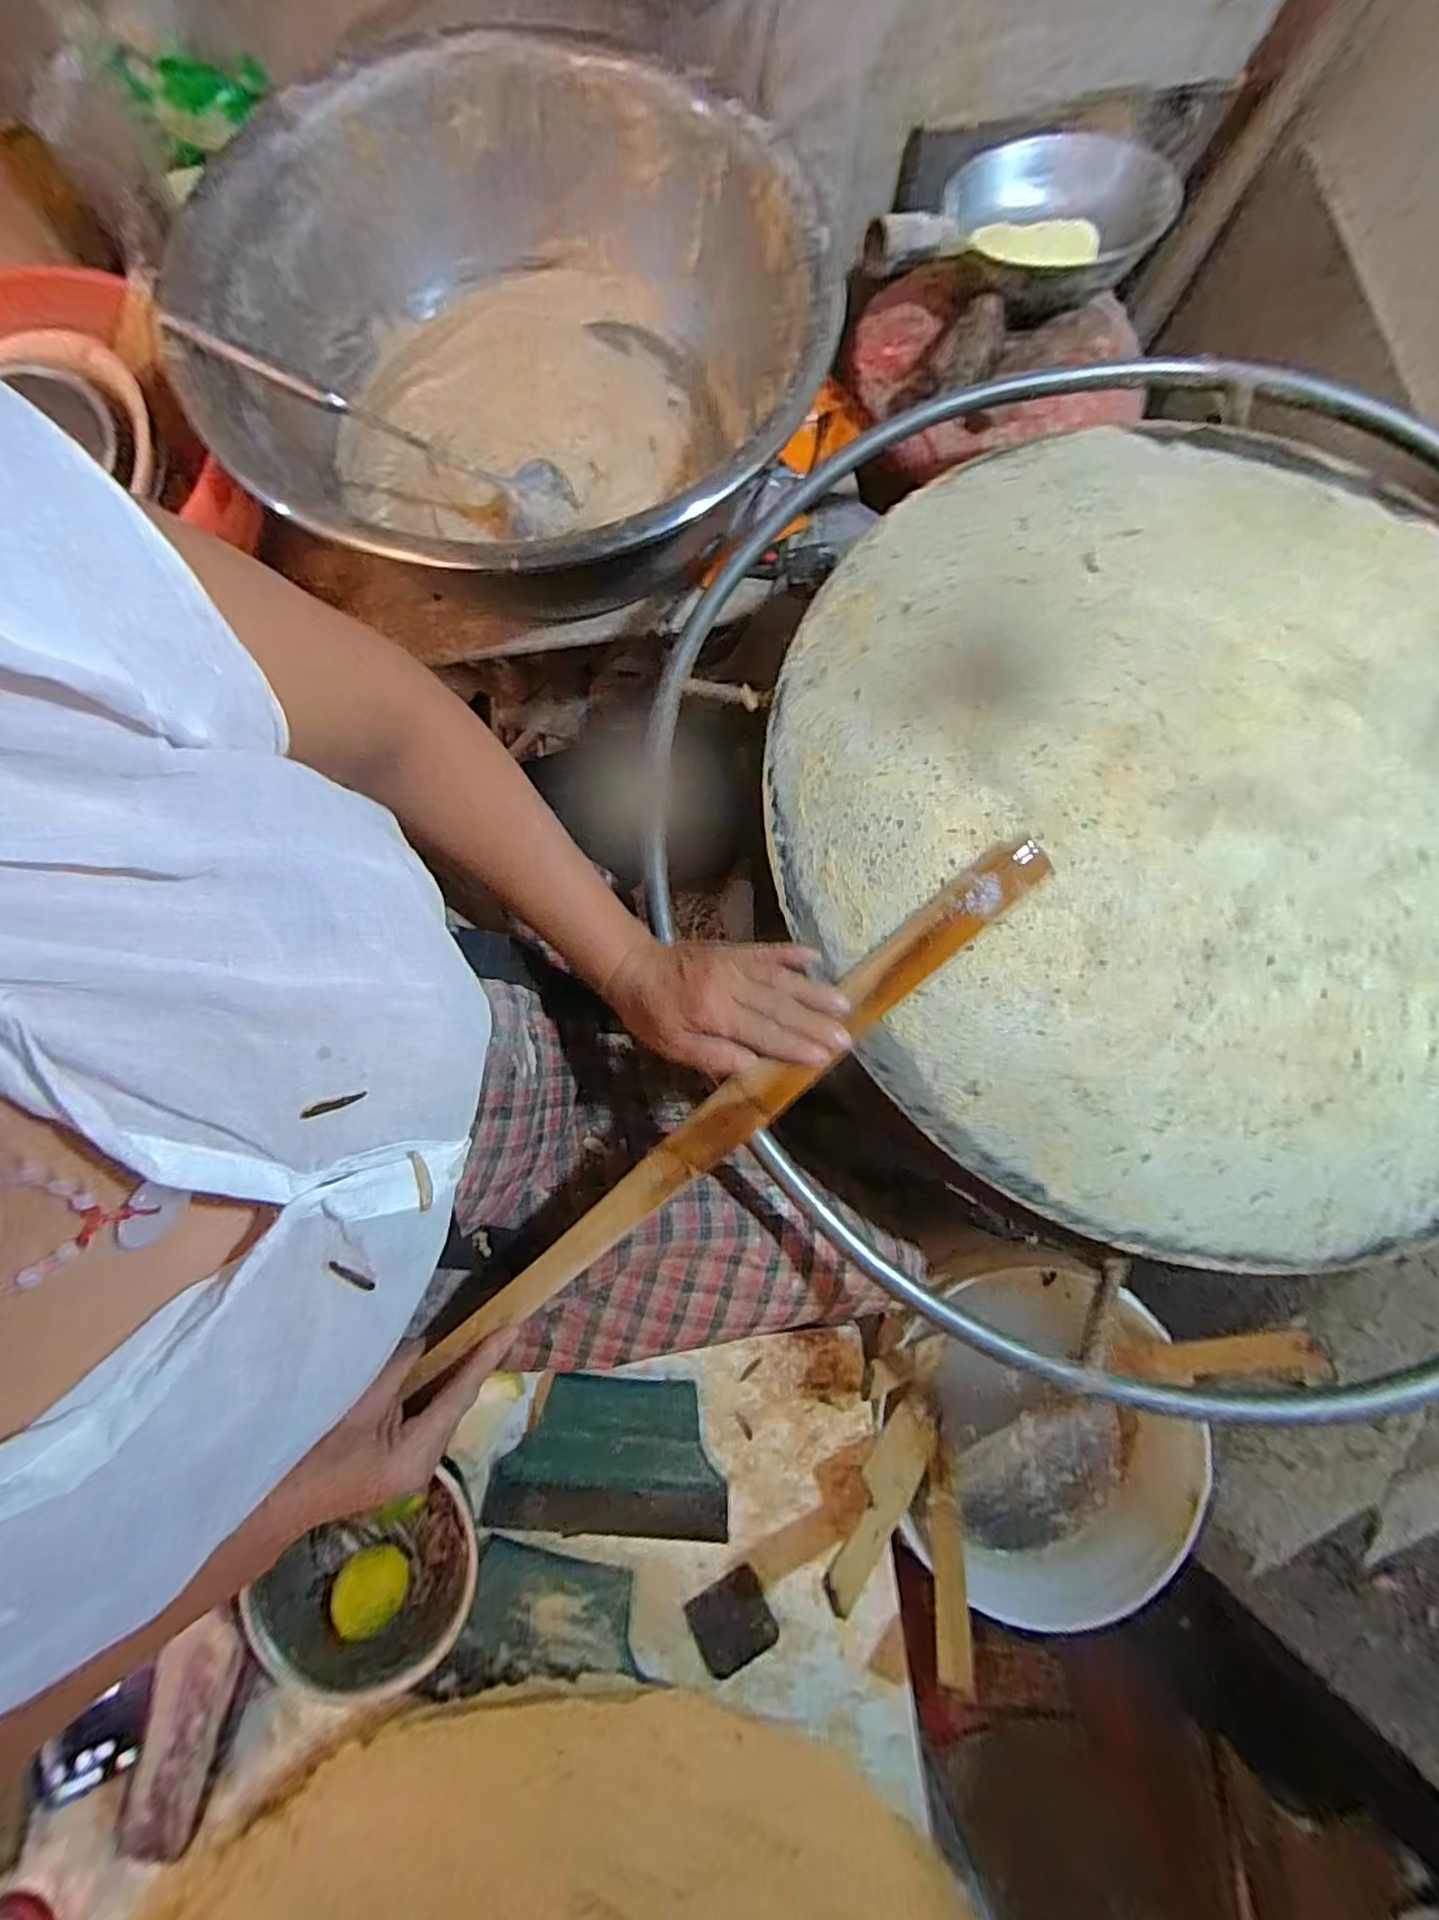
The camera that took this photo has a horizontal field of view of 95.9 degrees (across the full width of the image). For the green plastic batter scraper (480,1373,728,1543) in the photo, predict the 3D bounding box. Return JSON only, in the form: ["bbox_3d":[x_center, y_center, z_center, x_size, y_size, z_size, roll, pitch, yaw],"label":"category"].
[{"bbox_3d":[-0.090,0.422,0.544,0.190,0.013,0.124,4,80,-2],"label":"green plastic batter scraper"}]

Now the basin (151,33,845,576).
[{"bbox_3d":[-0.191,-0.614,0.677,0.558,0.178,0.589,0,79,-1],"label":"basin"}]

